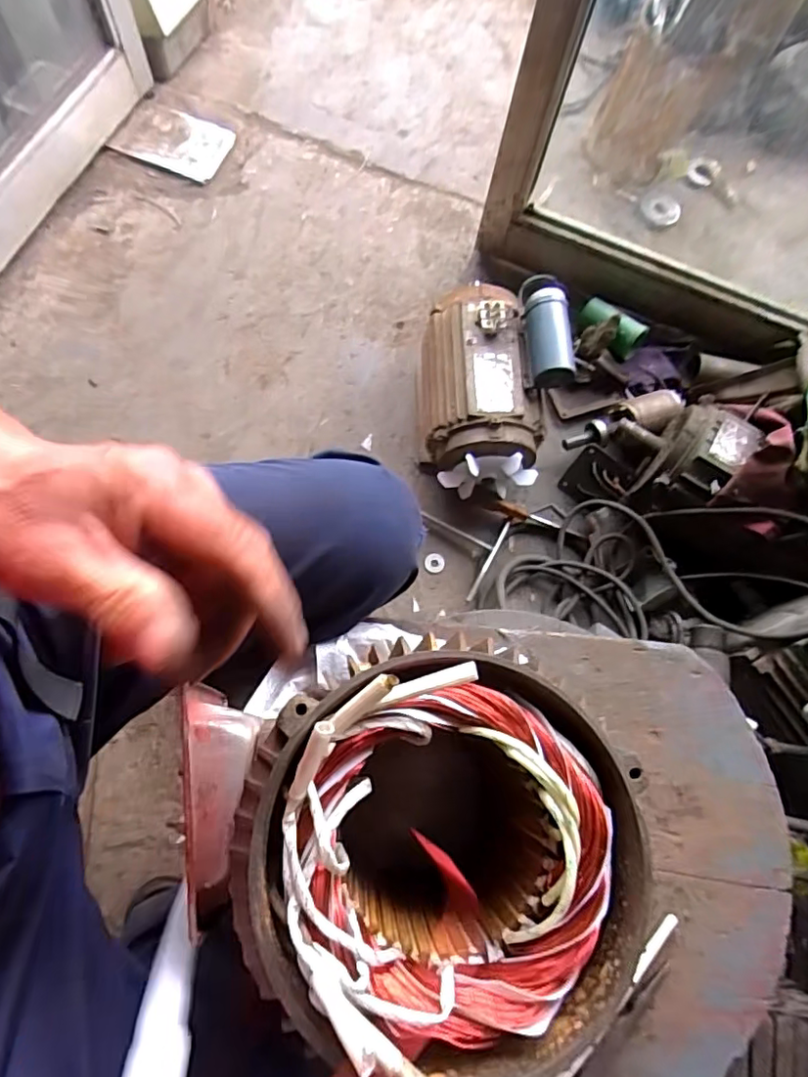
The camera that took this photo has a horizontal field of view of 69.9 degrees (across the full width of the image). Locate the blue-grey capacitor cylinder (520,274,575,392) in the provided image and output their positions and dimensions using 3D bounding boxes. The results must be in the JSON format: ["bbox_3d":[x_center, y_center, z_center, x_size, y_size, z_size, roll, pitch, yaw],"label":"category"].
[{"bbox_3d":[0.192,-0.279,0.768,0.059,0.049,0.160,-7,86,-4],"label":"blue-grey capacitor cylinder"}]

